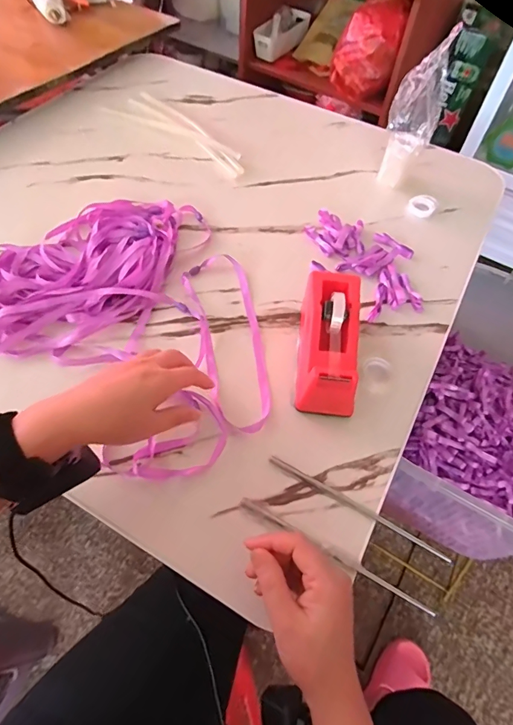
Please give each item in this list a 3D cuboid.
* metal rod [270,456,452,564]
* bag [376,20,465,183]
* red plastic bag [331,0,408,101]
[{"bbox_3d":[0.097,0.135,0.390,0.184,0.004,0.010,27,58,13],"label":"metal rod"},{"bbox_3d":[0.227,-0.351,0.602,0.063,0.188,0.063,27,58,13],"label":"bag"},{"bbox_3d":[0.369,-1.045,1.378,0.192,0.244,0.133,13,56,4],"label":"red plastic bag"}]

